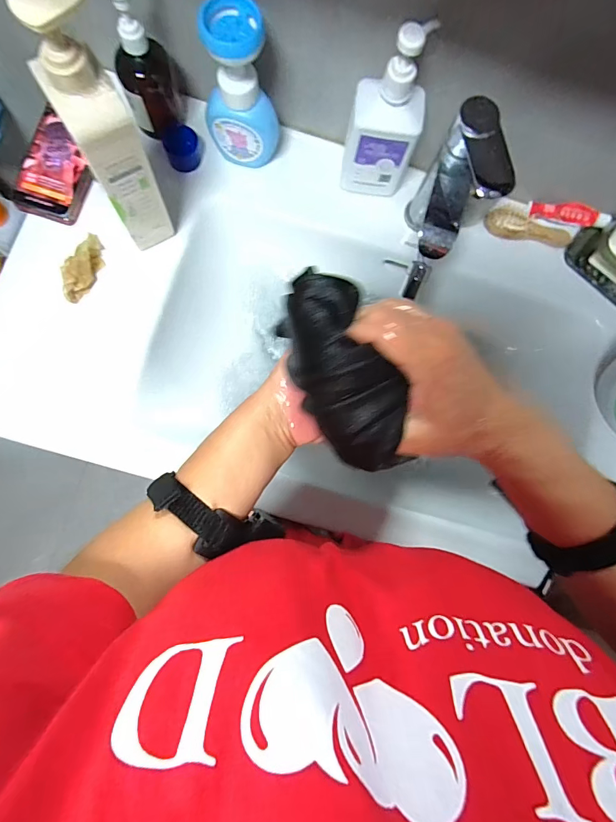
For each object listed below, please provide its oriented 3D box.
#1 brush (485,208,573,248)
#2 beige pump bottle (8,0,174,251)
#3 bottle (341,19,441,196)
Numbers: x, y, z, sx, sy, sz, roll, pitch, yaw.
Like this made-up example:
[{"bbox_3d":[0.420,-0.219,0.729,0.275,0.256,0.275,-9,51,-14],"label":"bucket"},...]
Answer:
[{"bbox_3d":[0.312,-0.259,0.576,0.123,0.019,0.036,5,81,-4],"label":"brush"},{"bbox_3d":[-0.195,-0.266,0.410,0.062,0.261,0.074,-25,85,-8],"label":"beige pump bottle"},{"bbox_3d":[0.087,-0.330,0.469,0.085,0.194,0.045,3,82,-4],"label":"bottle"}]

